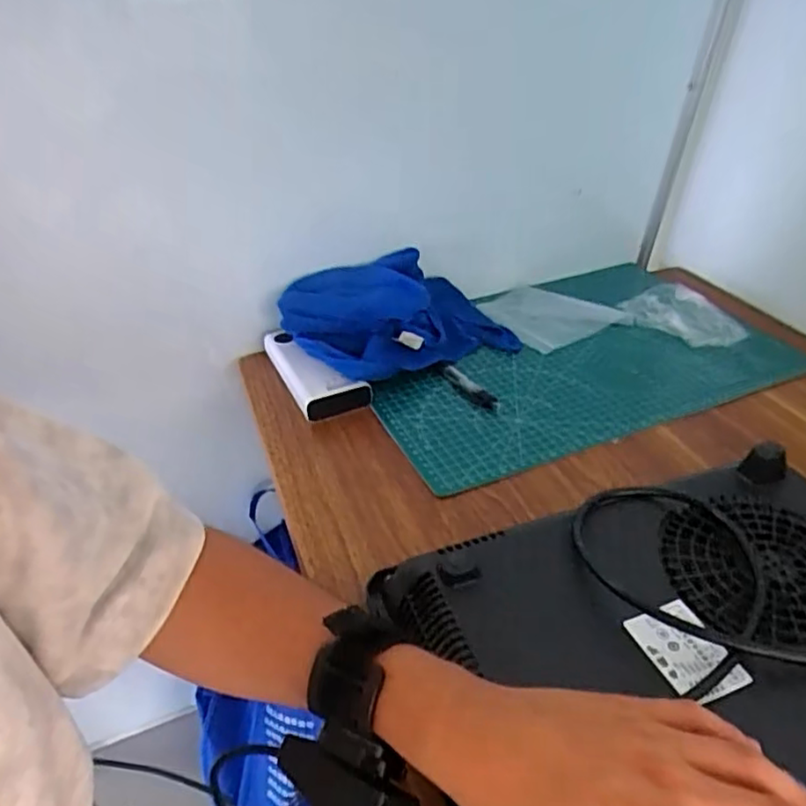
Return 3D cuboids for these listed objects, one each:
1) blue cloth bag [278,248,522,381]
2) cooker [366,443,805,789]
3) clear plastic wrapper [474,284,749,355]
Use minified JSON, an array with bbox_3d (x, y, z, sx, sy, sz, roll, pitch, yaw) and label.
[{"bbox_3d":[-0.003,-0.092,0.677,0.222,0.078,0.137,-19,39,-23],"label":"blue cloth bag"},{"bbox_3d":[0.172,0.143,0.345,0.303,0.049,0.245,-12,37,-15],"label":"cooker"},{"bbox_3d":[0.226,-0.104,0.724,0.268,0.033,0.131,4,36,8],"label":"clear plastic wrapper"}]

